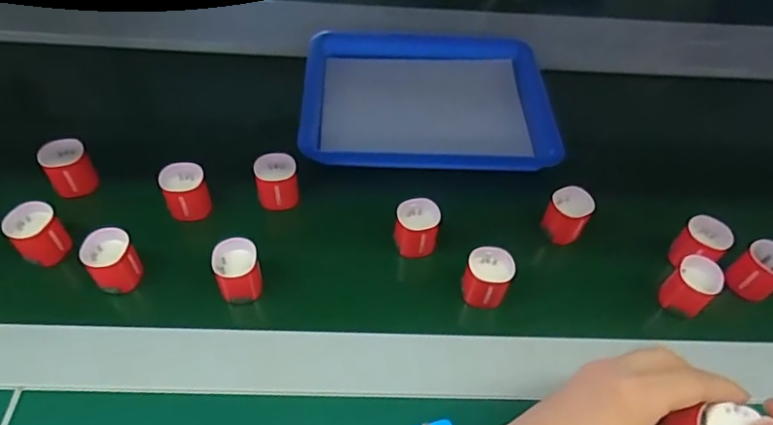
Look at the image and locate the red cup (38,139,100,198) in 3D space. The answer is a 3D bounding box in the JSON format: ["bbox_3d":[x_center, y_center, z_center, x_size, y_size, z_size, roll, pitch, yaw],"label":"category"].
[{"bbox_3d":[-0.237,-0.033,0.414,0.030,0.040,0.024,-28,60,-23],"label":"red cup"}]

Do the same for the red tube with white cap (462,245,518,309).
[{"bbox_3d":[0.069,0.045,0.378,0.032,0.031,0.032,26,55,15],"label":"red tube with white cap"}]

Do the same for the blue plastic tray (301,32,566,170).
[{"bbox_3d":[0.037,-0.112,0.511,0.214,0.030,0.186,1,53,-3],"label":"blue plastic tray"}]

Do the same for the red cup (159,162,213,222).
[{"bbox_3d":[-0.148,-0.015,0.407,0.029,0.028,0.034,-14,55,-14],"label":"red cup"}]

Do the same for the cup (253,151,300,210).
[{"bbox_3d":[-0.083,-0.022,0.422,0.031,0.038,0.031,2,53,-3],"label":"cup"}]

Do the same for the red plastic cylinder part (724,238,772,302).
[{"bbox_3d":[0.268,0.041,0.393,0.030,0.032,0.030,-29,60,-23],"label":"red plastic cylinder part"}]

